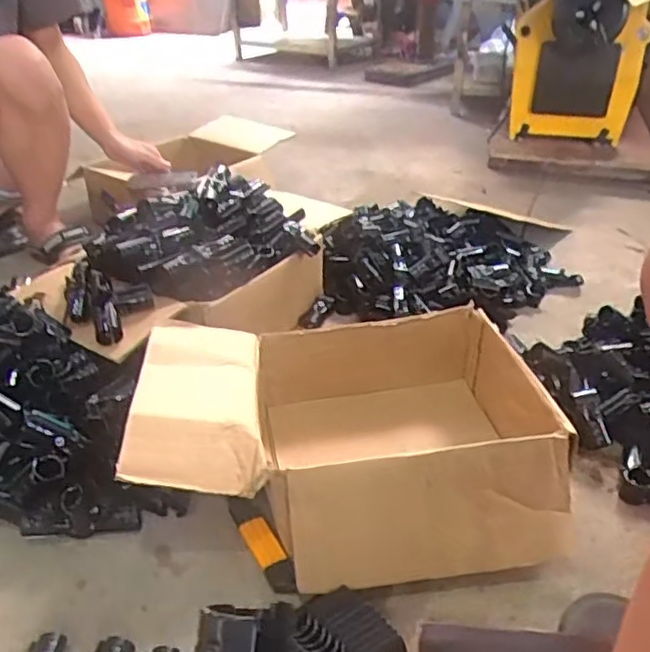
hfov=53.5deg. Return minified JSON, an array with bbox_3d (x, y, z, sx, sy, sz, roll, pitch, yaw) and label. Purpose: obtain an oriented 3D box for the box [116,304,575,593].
[{"bbox_3d":[0.021,0.138,0.773,0.458,0.154,0.335,-4,32,-6],"label":"box"}]

